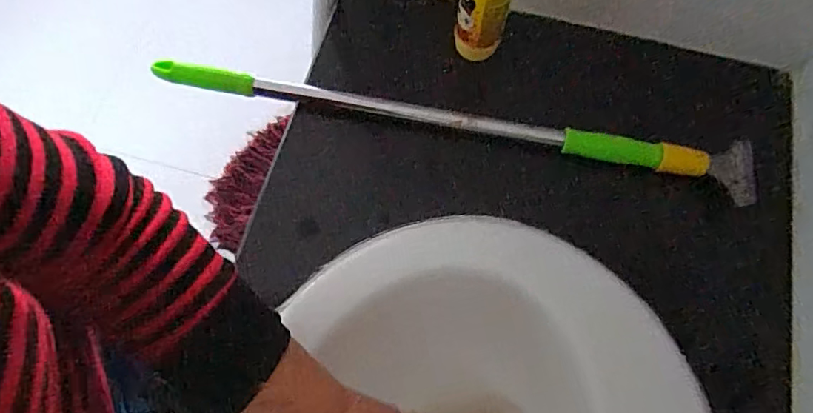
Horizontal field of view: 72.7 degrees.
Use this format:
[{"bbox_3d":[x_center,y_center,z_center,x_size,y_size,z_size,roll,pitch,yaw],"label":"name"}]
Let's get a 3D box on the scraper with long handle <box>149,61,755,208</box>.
[{"bbox_3d":[0.043,-0.097,0.604,0.649,0.033,0.063,13,67,5],"label":"scraper with long handle"}]

